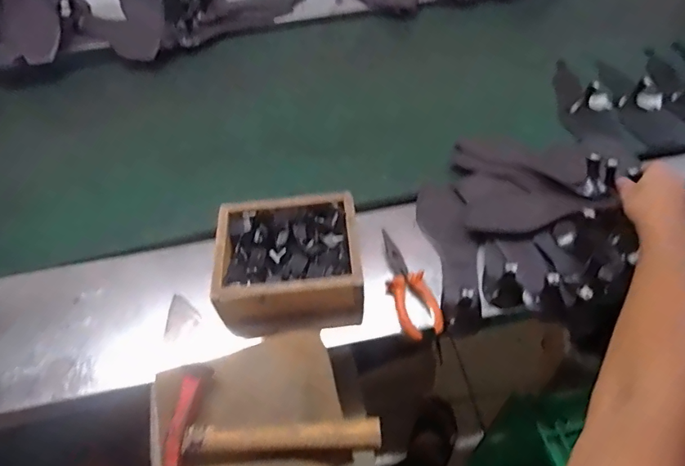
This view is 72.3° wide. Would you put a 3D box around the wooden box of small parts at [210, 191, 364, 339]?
[{"bbox_3d":[-0.066,0.036,0.604,0.176,0.064,0.172,-4,52,1],"label":"wooden box of small parts"}]

